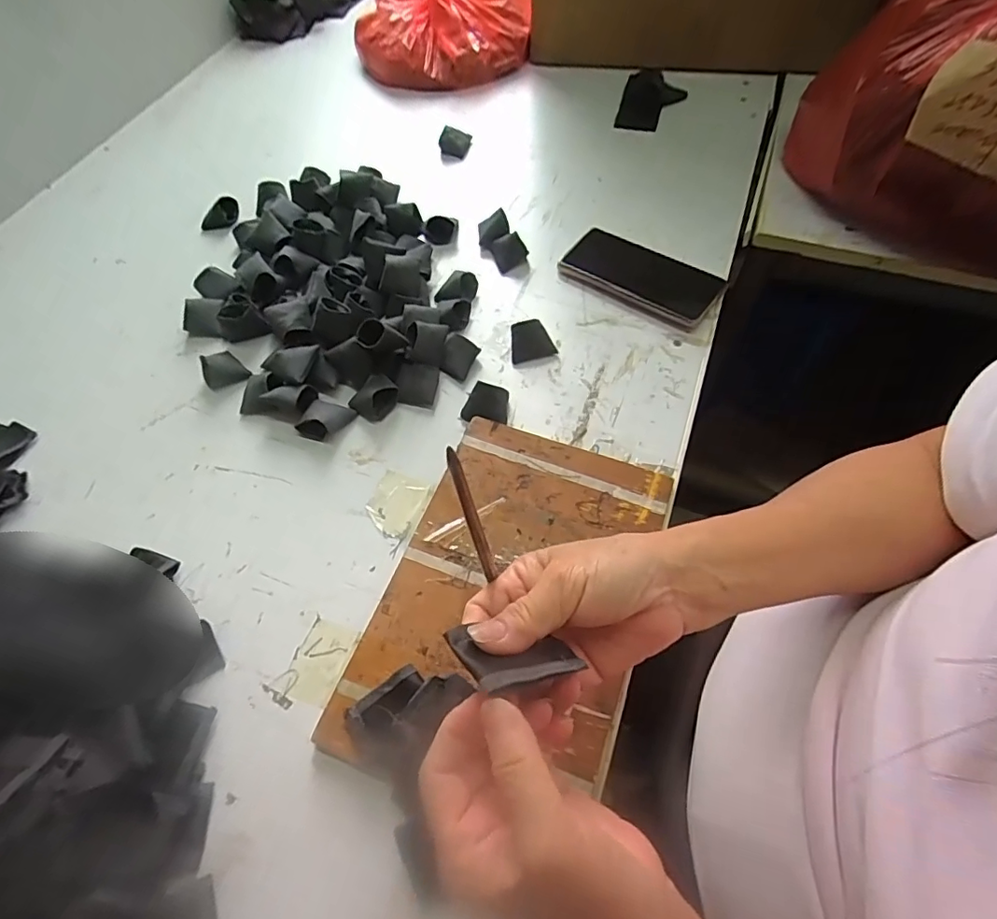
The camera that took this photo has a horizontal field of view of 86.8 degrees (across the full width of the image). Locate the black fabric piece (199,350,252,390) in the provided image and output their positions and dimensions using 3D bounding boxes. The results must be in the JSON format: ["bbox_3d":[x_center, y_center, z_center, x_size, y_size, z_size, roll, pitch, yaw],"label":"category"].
[{"bbox_3d":[-0.265,-0.087,0.505,0.037,0.023,0.031,-37,65,-17],"label":"black fabric piece"}]

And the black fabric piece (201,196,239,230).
[{"bbox_3d":[-0.334,-0.294,0.633,0.049,0.025,0.019,-33,64,-15],"label":"black fabric piece"}]

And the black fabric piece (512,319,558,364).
[{"bbox_3d":[0.032,-0.114,0.504,0.042,0.026,0.029,-11,60,-3],"label":"black fabric piece"}]

